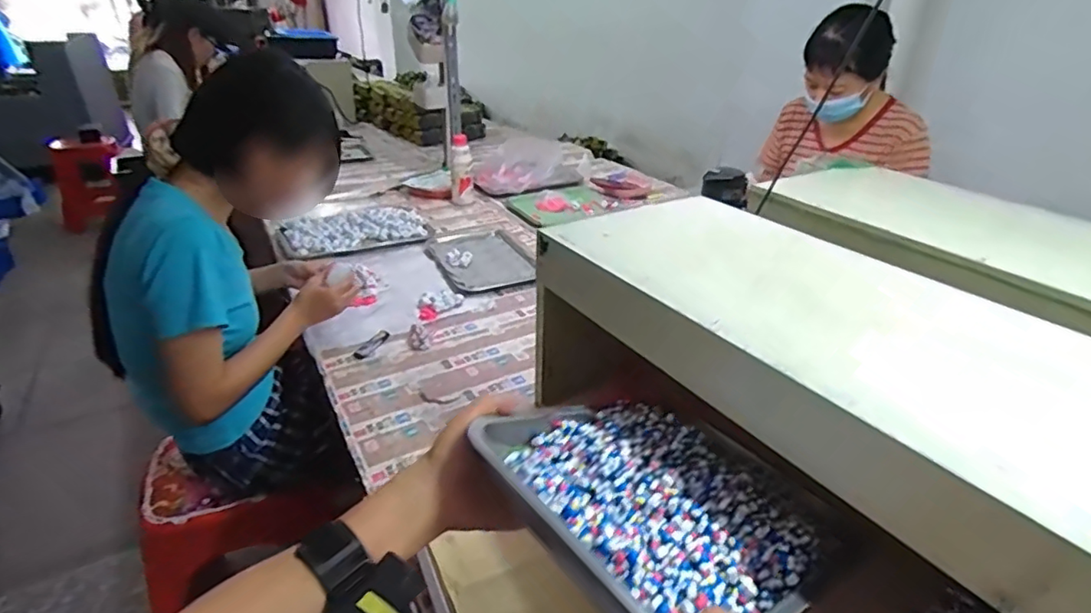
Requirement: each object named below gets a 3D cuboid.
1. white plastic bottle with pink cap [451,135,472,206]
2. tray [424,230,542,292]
[{"bbox_3d":[-0.247,-0.410,1.679,0.080,0.185,0.093,-6,30,-8],"label":"white plastic bottle with pink cap"},{"bbox_3d":[-0.155,-0.114,1.351,0.202,0.020,0.362,-13,32,-20],"label":"tray"}]

